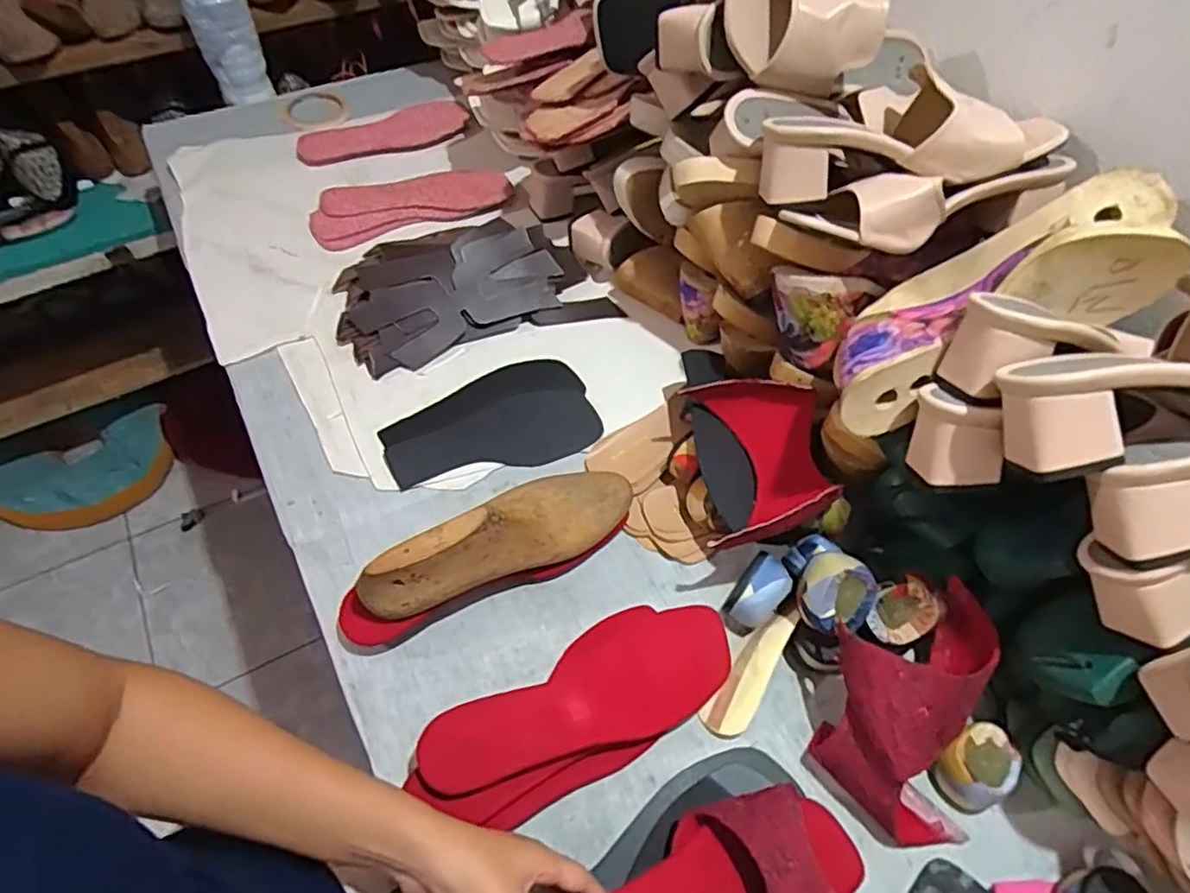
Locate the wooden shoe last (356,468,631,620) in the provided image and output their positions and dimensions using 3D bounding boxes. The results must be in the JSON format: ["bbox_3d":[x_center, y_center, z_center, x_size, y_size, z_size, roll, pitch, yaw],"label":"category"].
[{"bbox_3d":[-0.077,0.065,0.542,0.227,0.072,0.069,-25,60,-17],"label":"wooden shoe last"}]

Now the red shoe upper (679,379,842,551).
[{"bbox_3d":[0.140,0.010,0.576,0.104,0.061,0.154,-7,56,-6],"label":"red shoe upper"}]

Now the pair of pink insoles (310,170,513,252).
[{"bbox_3d":[-0.240,-0.319,0.863,0.246,0.014,0.106,-23,59,-16],"label":"pair of pink insoles"}]

